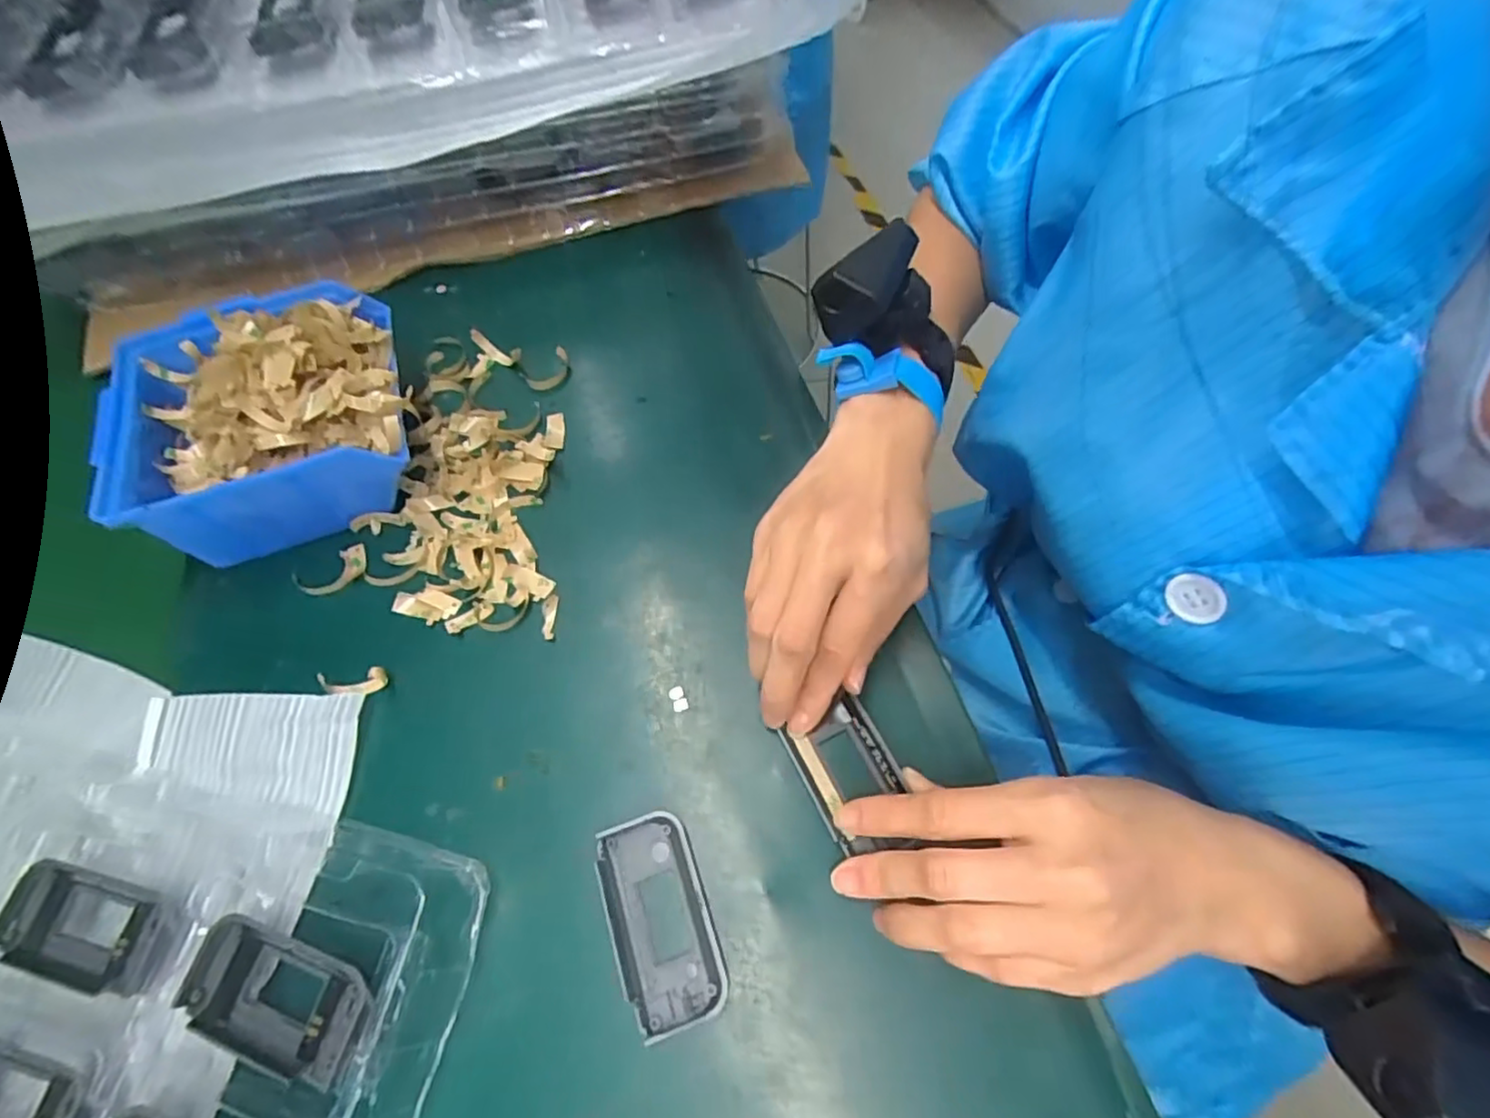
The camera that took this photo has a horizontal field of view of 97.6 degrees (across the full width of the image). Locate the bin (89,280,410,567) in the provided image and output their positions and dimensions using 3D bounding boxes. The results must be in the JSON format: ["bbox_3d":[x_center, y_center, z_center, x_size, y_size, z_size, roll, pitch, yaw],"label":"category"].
[{"bbox_3d":[-0.251,-0.075,0.349,0.135,0.066,0.121,-19,63,-8],"label":"bin"}]

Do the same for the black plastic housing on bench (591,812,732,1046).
[{"bbox_3d":[-0.034,0.143,0.261,0.039,0.008,0.076,-19,63,-8],"label":"black plastic housing on bench"}]

